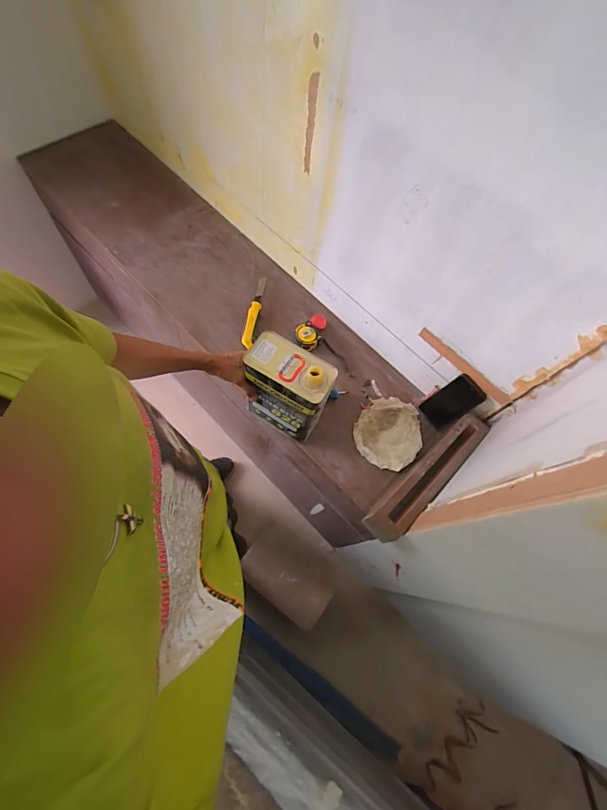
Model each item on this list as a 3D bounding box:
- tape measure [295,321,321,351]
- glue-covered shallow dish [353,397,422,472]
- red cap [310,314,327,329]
[{"bbox_3d":[0.011,-0.179,1.003,0.068,0.047,0.071,1,66,-3],"label":"tape measure"},{"bbox_3d":[0.211,0.072,0.914,0.160,0.067,0.156,1,66,-3],"label":"glue-covered shallow dish"},{"bbox_3d":[0.043,-0.232,1.048,0.041,0.016,0.043,1,66,-3],"label":"red cap"}]

